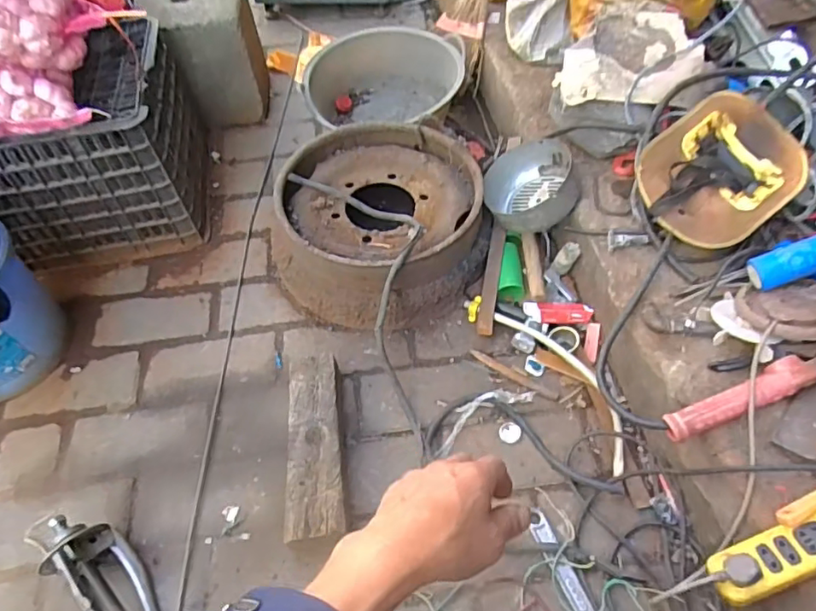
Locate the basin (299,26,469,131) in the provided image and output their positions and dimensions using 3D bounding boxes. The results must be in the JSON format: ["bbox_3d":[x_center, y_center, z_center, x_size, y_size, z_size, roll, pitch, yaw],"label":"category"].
[{"bbox_3d":[-0.053,-0.499,1.372,0.366,0.149,0.399,-1,53,1],"label":"basin"}]

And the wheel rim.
[{"bbox_3d":[-0.060,-0.161,1.137,0.412,0.155,0.437,4,53,5],"label":"wheel rim"}]

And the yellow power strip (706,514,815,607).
[{"bbox_3d":[0.446,0.283,0.659,0.188,0.025,0.055,-29,54,8],"label":"yellow power strip"}]

